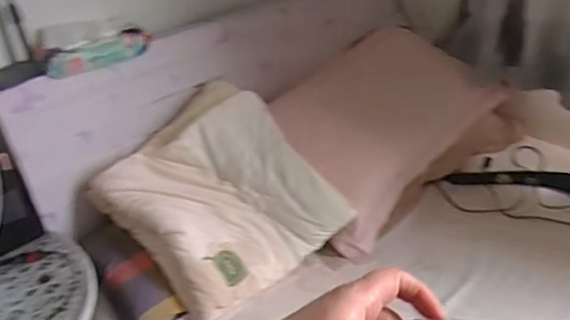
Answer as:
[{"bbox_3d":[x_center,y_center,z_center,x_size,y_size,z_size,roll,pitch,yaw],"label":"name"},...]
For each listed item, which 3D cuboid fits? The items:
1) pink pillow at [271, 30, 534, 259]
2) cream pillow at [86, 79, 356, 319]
[{"bbox_3d":[0.280,-0.123,1.585,0.701,0.165,0.526,-28,57,-25],"label":"pink pillow"},{"bbox_3d":[-0.150,0.071,1.288,0.425,0.135,0.470,-38,79,-13],"label":"cream pillow"}]

